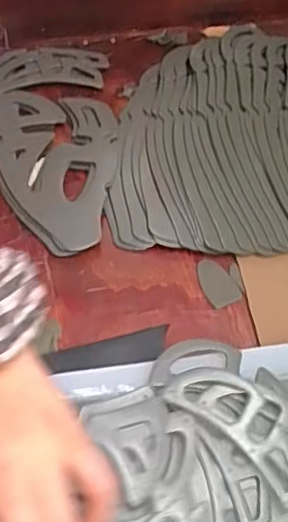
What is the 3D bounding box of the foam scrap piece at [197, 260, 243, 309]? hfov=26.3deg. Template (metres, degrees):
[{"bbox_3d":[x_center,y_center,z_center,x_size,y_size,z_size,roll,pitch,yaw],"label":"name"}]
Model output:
[{"bbox_3d":[0.057,0.017,0.487,0.026,0.007,0.040,-27,65,-12],"label":"foam scrap piece"}]

